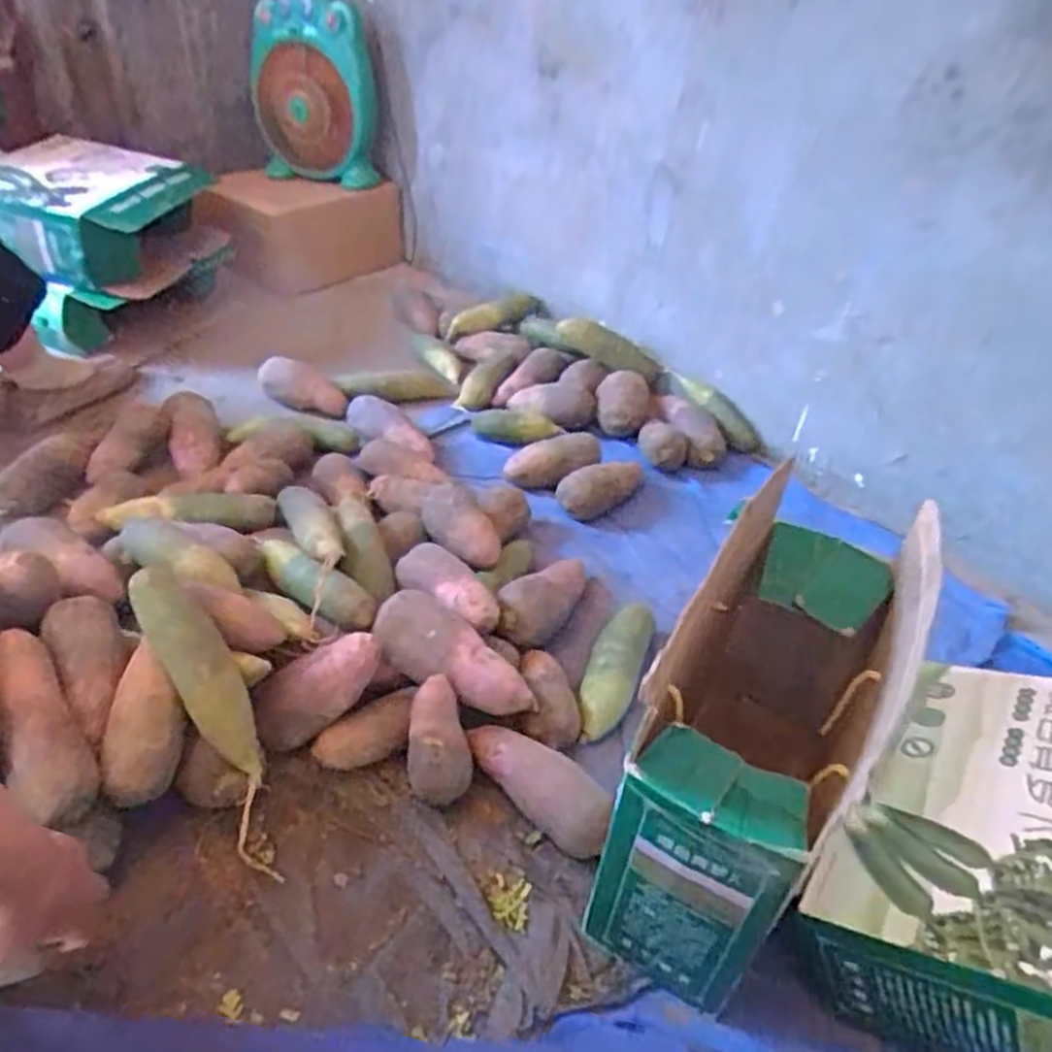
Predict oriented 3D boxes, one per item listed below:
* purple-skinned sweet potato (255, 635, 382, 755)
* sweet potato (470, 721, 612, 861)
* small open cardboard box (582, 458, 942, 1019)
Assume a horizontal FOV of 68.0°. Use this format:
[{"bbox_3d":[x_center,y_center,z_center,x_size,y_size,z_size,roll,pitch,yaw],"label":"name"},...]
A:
[{"bbox_3d":[-0.221,0.168,0.817,0.160,0.062,0.055,-40,46,6],"label":"purple-skinned sweet potato"},{"bbox_3d":[0.012,0.268,0.811,0.174,0.065,0.064,32,45,29],"label":"sweet potato"},{"bbox_3d":[0.207,0.168,0.705,0.176,0.327,0.357,21,41,18],"label":"small open cardboard box"}]

